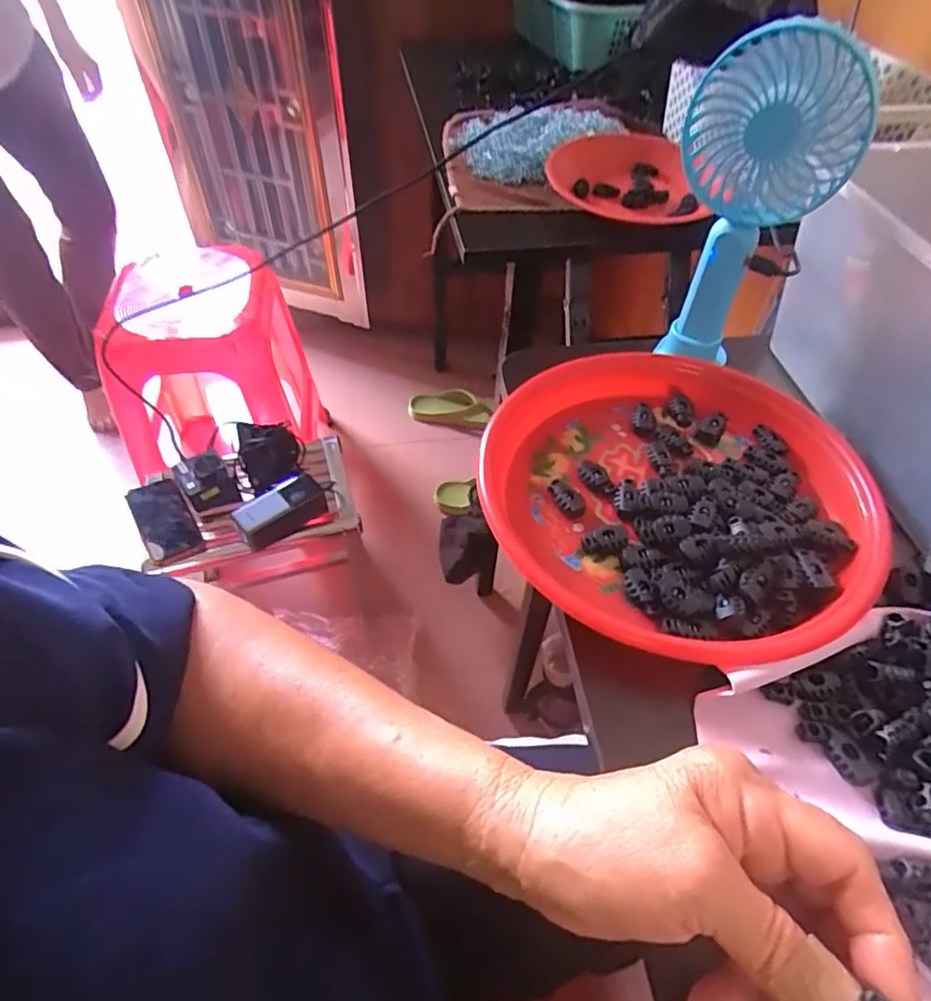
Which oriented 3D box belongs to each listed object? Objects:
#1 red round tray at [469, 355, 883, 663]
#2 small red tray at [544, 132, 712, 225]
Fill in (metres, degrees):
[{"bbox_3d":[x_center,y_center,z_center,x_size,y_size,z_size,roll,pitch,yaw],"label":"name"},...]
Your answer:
[{"bbox_3d":[0.128,-0.009,0.373,0.223,0.036,0.232,1,50,-1],"label":"red round tray"},{"bbox_3d":[0.172,-0.363,0.667,0.163,0.036,0.144,0,50,-1],"label":"small red tray"}]

